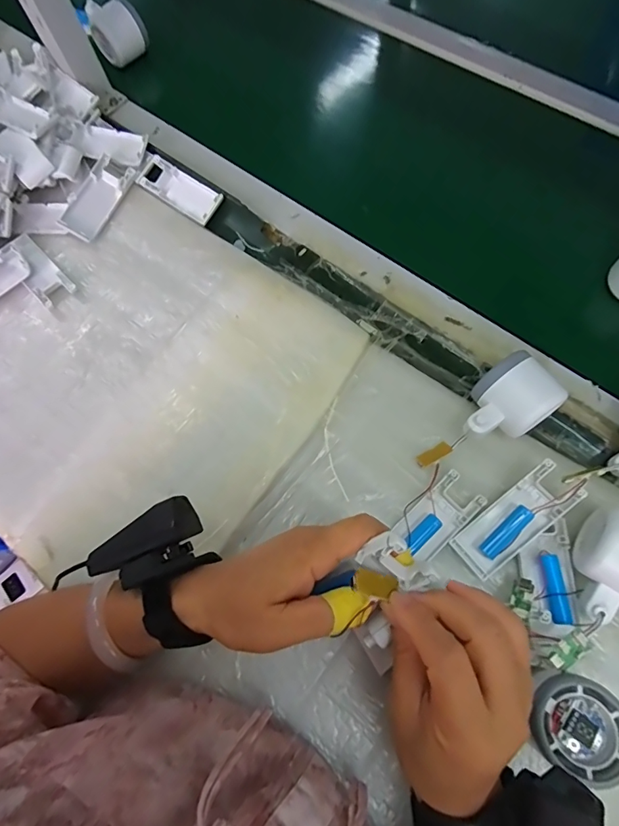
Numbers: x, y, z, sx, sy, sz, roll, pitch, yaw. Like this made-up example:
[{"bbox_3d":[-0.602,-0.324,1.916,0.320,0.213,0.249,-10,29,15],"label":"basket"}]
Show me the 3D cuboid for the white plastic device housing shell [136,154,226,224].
[{"bbox_3d":[-0.147,-0.254,0.487,0.104,0.013,0.039,35,74,14],"label":"white plastic device housing shell"}]

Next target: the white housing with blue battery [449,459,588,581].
[{"bbox_3d":[0.165,0.087,0.345,0.103,0.013,0.038,-43,73,4],"label":"white housing with blue battery"}]

